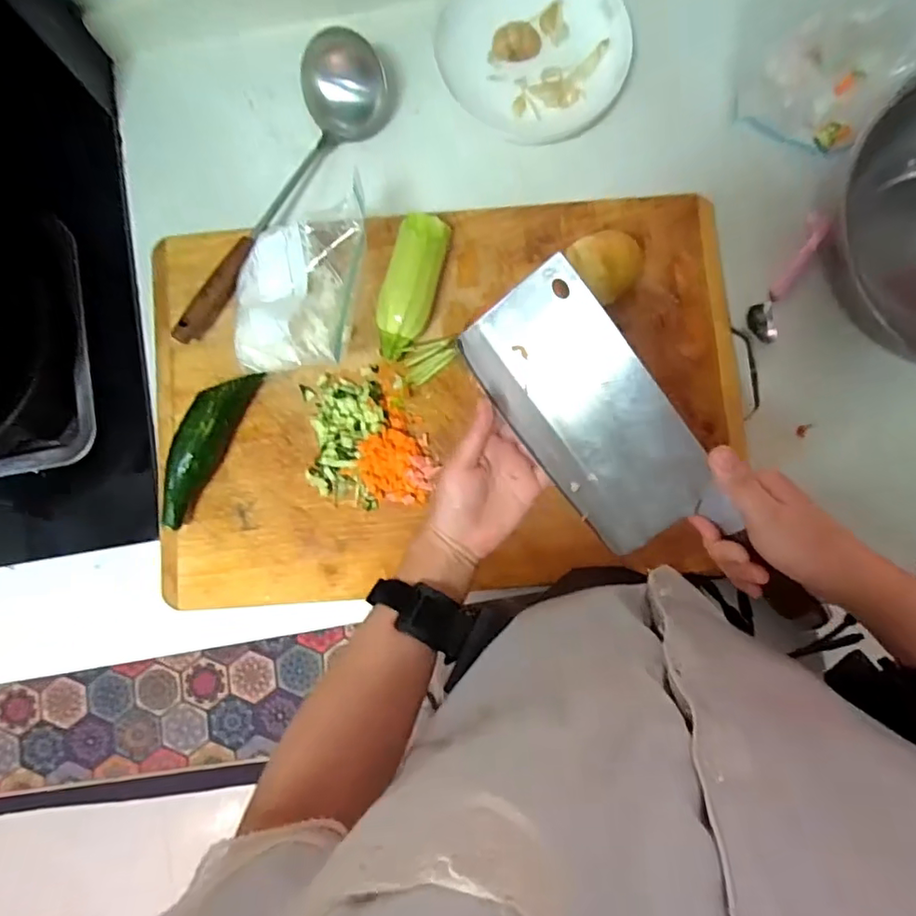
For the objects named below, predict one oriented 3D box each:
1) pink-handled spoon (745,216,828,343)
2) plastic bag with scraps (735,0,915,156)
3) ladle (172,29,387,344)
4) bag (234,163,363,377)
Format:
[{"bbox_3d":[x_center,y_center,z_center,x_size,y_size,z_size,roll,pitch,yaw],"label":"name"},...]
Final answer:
[{"bbox_3d":[0.321,-0.177,0.545,0.032,0.015,0.131,28,86,4],"label":"pink-handled spoon"},{"bbox_3d":[0.328,-0.364,0.503,0.150,0.136,0.088,22,86,3],"label":"plastic bag with scraps"},{"bbox_3d":[-0.184,-0.257,0.548,0.084,0.061,0.328,32,87,4],"label":"ladle"},{"bbox_3d":[-0.139,-0.156,0.488,0.118,0.078,0.156,8,85,2],"label":"bag"}]

